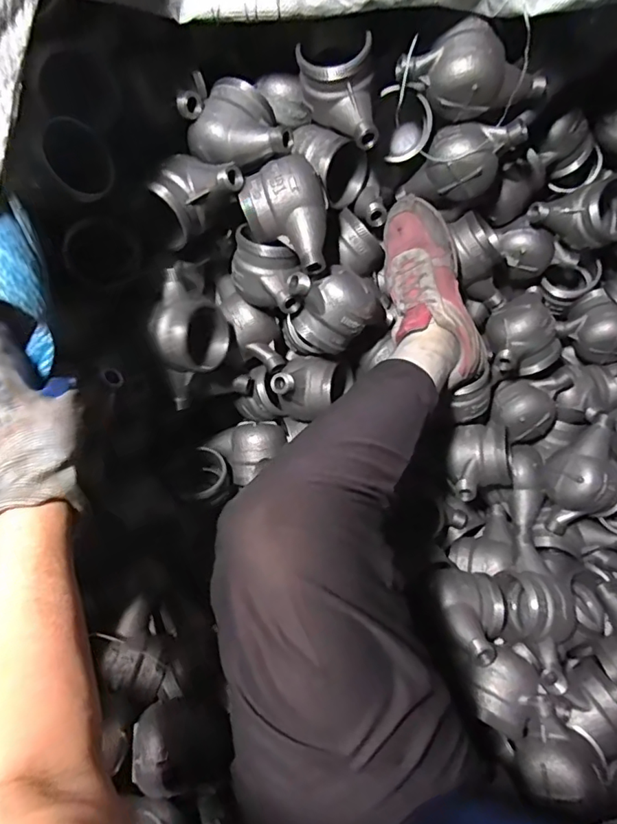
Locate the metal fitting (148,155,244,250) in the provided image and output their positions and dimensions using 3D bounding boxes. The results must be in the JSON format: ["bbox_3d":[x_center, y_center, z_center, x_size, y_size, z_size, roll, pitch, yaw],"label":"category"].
[{"bbox_3d":[-0.124,-0.232,0.550,0.098,0.072,0.074,-26,71,-8],"label":"metal fitting"}]

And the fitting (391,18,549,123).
[{"bbox_3d":[0.173,-0.355,0.539,0.154,0.068,0.061,16,70,7],"label":"fitting"}]

